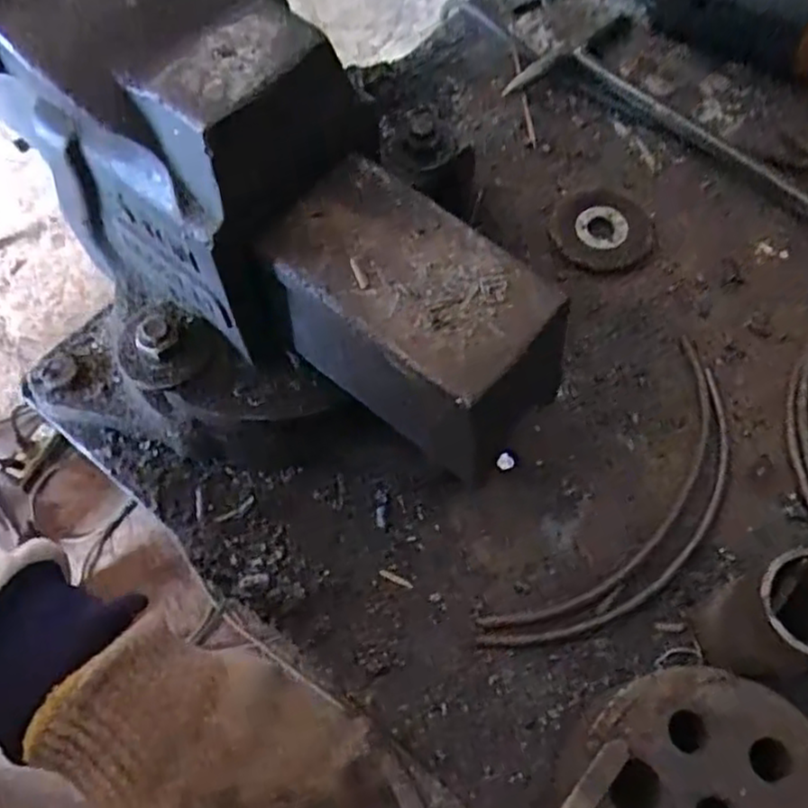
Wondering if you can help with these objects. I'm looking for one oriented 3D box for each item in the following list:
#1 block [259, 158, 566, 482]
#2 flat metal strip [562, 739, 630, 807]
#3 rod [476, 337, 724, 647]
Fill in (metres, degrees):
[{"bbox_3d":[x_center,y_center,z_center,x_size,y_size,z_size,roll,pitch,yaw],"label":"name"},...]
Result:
[{"bbox_3d":[0.007,-0.031,0.296,0.121,0.065,0.068,36,71,18],"label":"block"},{"bbox_3d":[0.066,0.146,0.266,0.010,0.005,0.050,38,72,19],"label":"flat metal strip"},{"bbox_3d":[0.116,0.055,0.364,0.057,0.006,0.193,35,70,17],"label":"rod"}]

